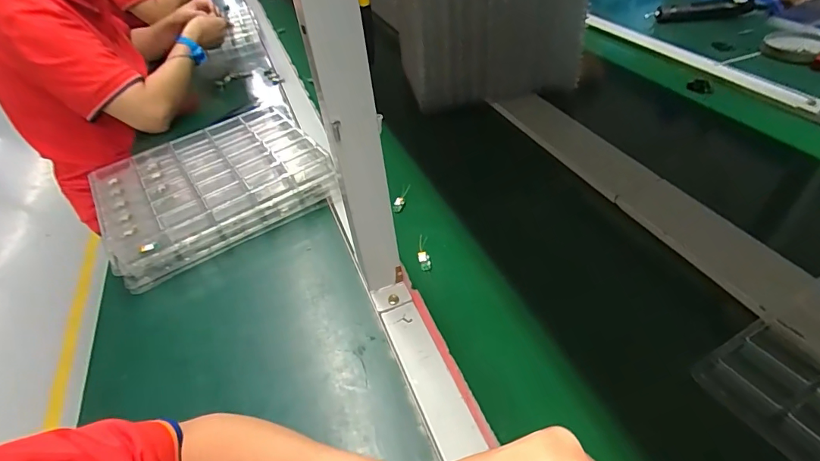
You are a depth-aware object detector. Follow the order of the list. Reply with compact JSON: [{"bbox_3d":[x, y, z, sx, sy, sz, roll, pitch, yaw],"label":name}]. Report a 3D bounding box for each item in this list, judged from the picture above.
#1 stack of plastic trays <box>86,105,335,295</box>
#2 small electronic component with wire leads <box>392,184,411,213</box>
[{"bbox_3d":[-0.282,-0.067,0.645,0.289,0.070,0.233,-27,45,-21],"label":"stack of plastic trays"},{"bbox_3d":[-0.011,-0.046,0.636,0.014,0.011,0.047,17,66,25],"label":"small electronic component with wire leads"}]

